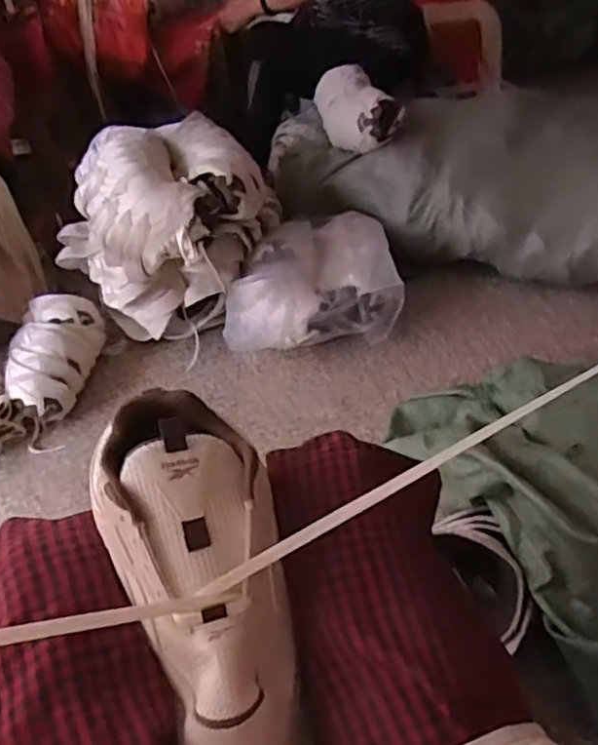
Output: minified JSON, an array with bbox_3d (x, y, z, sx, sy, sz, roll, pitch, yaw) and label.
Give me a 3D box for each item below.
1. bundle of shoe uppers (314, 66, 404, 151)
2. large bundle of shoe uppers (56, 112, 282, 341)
[{"bbox_3d":[0.137,-0.624,1.526,0.136,0.125,0.323,-13,38,-6],"label":"bundle of shoe uppers"},{"bbox_3d":[-0.275,-0.315,1.374,0.365,0.338,0.357,19,45,30],"label":"large bundle of shoe uppers"}]

